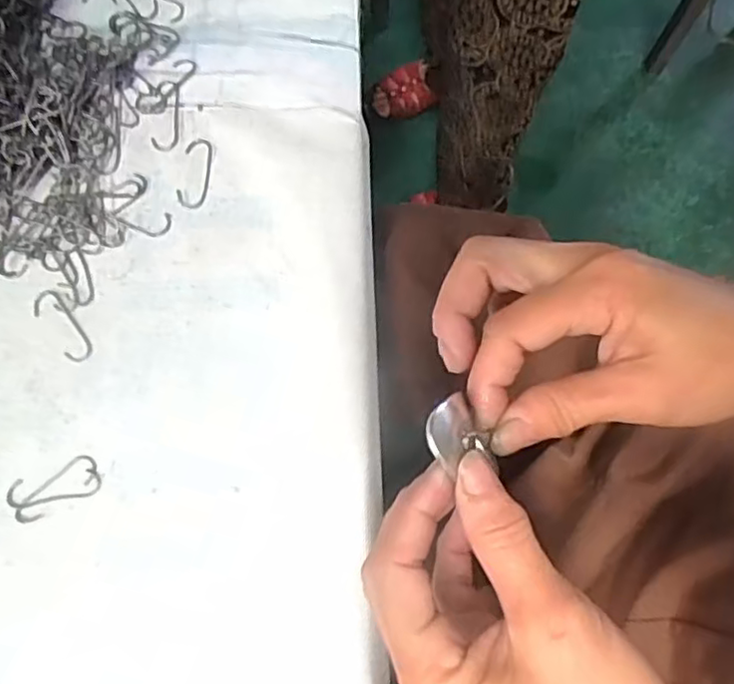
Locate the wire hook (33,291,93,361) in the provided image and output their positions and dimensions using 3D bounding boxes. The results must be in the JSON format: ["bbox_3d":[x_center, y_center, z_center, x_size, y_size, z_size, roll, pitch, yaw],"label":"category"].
[{"bbox_3d":[-0.158,-0.009,0.336,0.016,0.004,0.044,-40,79,-10],"label":"wire hook"}]

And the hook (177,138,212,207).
[{"bbox_3d":[-0.094,-0.094,0.356,0.016,0.004,0.041,5,75,1],"label":"hook"}]

